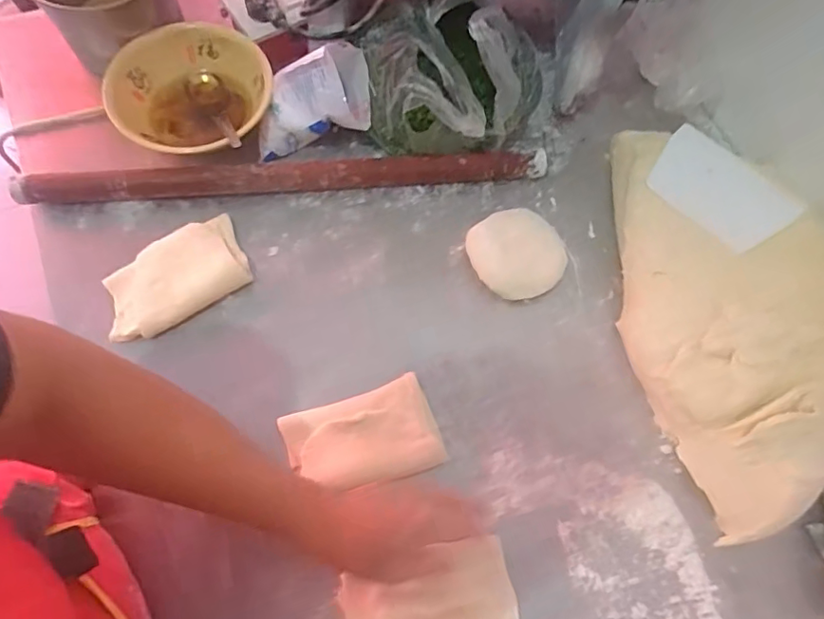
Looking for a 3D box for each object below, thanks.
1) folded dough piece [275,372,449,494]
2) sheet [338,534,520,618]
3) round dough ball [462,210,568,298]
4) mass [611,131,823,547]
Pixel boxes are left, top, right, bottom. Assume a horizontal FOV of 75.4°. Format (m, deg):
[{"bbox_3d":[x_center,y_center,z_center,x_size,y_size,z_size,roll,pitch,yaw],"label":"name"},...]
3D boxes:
[{"bbox_3d":[-0.046,0.123,0.502,0.134,0.037,0.086,-18,71,-8],"label":"folded dough piece"},{"bbox_3d":[0.017,0.261,0.446,0.142,0.022,0.093,-15,71,-7],"label":"sheet"},{"bbox_3d":[0.110,-0.058,0.568,0.089,0.040,0.095,1,70,-2],"label":"round dough ball"},{"bbox_3d":[0.336,0.003,0.540,0.230,0.067,0.408,3,70,-1],"label":"mass"}]

